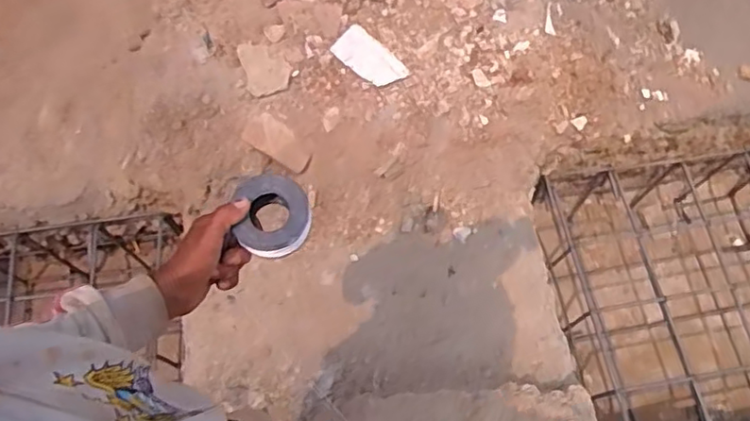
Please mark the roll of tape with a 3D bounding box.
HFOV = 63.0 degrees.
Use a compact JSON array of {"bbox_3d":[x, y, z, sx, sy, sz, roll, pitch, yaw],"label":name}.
[{"bbox_3d":[-0.111,0.005,0.657,0.080,0.032,0.082,-1,70,2],"label":"roll of tape"}]

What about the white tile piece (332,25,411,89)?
[{"bbox_3d":[-0.018,-0.439,1.780,0.212,0.019,0.116,45,83,4],"label":"white tile piece"}]

